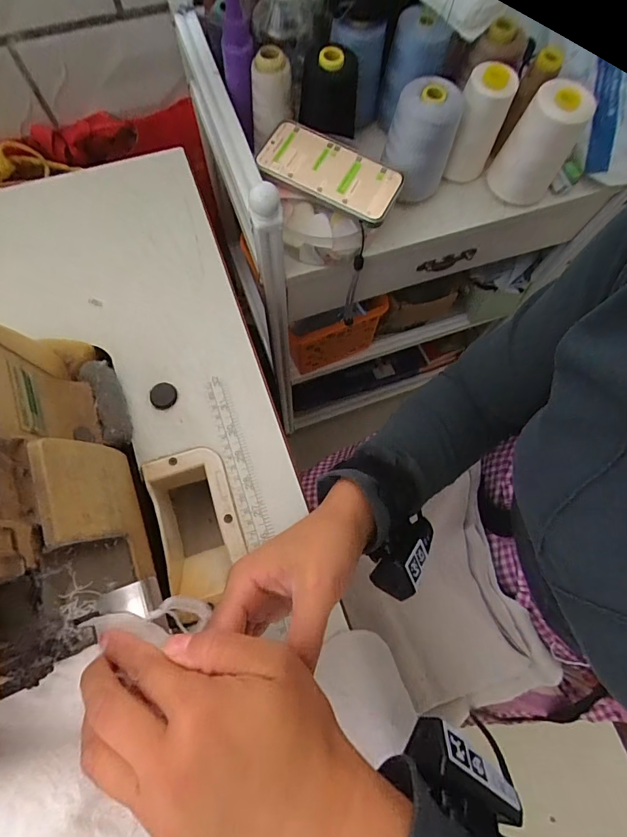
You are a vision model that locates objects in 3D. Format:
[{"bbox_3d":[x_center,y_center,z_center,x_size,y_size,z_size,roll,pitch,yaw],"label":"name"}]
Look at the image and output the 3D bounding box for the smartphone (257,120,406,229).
[{"bbox_3d":[0.017,-0.265,0.449,0.151,0.012,0.078,25,74,6],"label":"smartphone"}]

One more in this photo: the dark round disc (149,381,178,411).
[{"bbox_3d":[-0.140,-0.021,0.395,0.024,0.006,0.026,1,73,-2],"label":"dark round disc"}]

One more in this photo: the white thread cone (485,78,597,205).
[{"bbox_3d":[0.248,-0.299,0.472,0.068,0.110,0.059,30,74,7],"label":"white thread cone"}]

